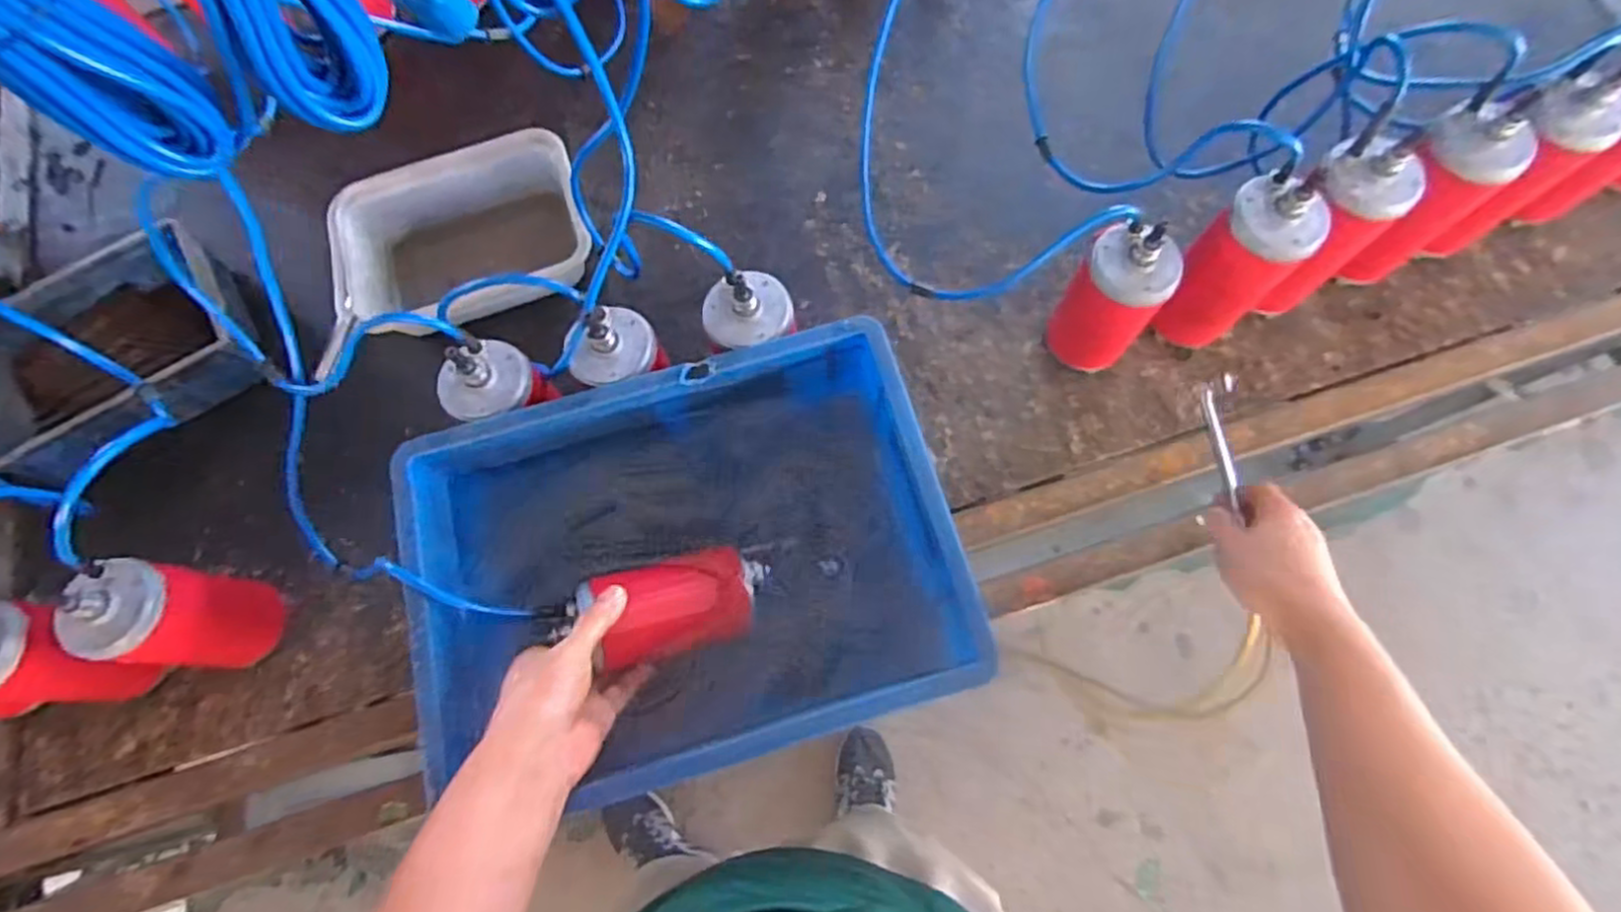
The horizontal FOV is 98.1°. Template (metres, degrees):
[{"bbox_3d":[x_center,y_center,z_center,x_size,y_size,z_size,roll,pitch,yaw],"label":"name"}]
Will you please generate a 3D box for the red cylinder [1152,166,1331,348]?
[{"bbox_3d":[0.372,-0.163,0.624,0.059,0.190,0.072,-40,76,-9],"label":"red cylinder"}]

